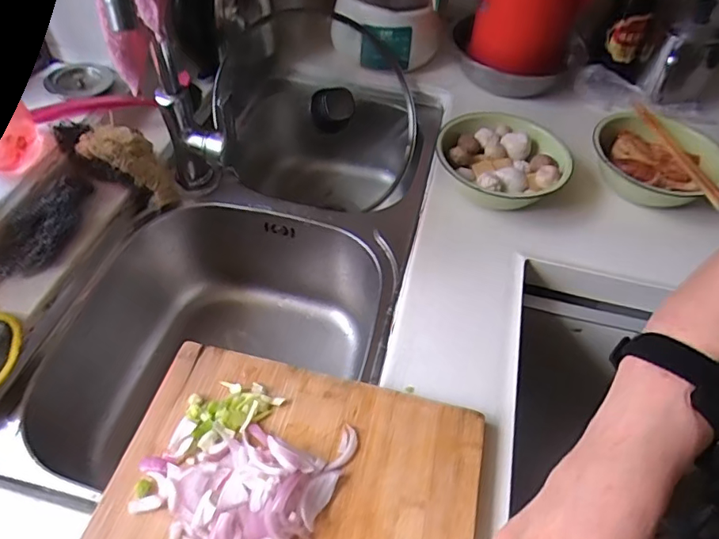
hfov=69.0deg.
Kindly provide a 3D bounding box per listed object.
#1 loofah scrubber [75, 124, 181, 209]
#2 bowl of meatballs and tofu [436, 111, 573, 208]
[{"bbox_3d":[-0.287,-0.137,0.678,0.132,0.052,0.048,42,46,-28],"label":"loofah scrubber"},{"bbox_3d":[0.189,-0.143,0.702,0.166,0.058,0.165,27,55,17],"label":"bowl of meatballs and tofu"}]

